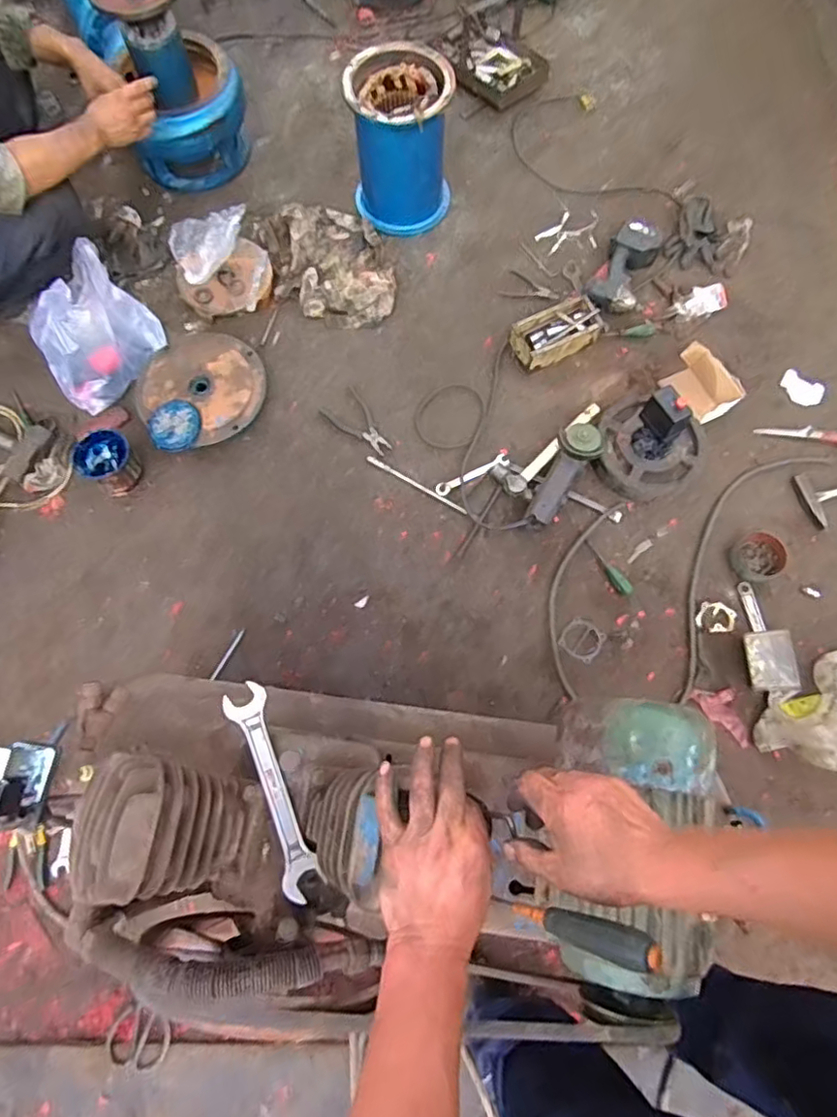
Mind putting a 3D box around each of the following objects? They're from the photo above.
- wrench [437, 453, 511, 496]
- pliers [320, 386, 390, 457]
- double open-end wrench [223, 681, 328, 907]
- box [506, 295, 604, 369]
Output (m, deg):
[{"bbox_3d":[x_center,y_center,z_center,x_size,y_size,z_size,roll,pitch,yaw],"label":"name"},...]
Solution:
[{"bbox_3d":[0.124,-0.193,1.400,0.180,0.014,0.033,-26,73,-8],"label":"wrench"},{"bbox_3d":[-0.133,-0.321,1.441,0.180,0.016,0.100,43,76,13],"label":"pliers"},{"bbox_3d":[-0.146,0.224,0.603,0.041,0.007,0.213,-15,60,-22],"label":"double open-end wrench"},{"bbox_3d":[0.346,-0.558,1.509,0.244,0.057,0.135,-25,73,-8],"label":"box"}]

